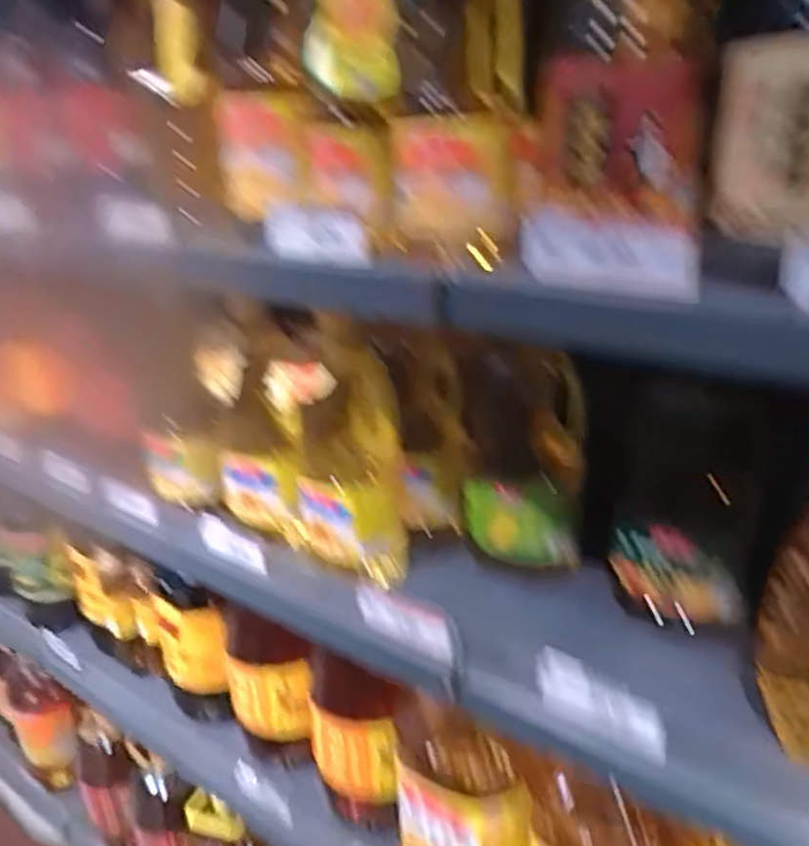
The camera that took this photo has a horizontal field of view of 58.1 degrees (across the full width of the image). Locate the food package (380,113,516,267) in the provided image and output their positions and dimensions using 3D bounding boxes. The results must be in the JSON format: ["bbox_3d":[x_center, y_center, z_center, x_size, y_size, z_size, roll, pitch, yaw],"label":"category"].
[{"bbox_3d":[0.031,-0.163,0.519,0.117,0.101,0.043,20,22,36],"label":"food package"}]

